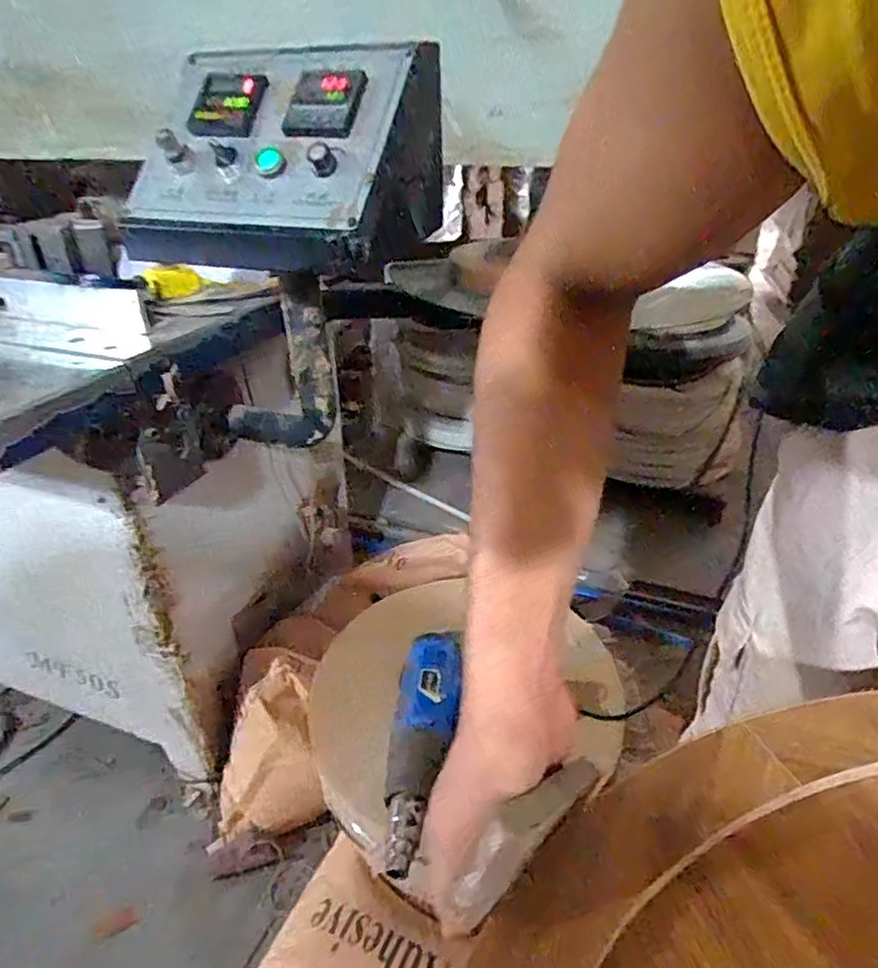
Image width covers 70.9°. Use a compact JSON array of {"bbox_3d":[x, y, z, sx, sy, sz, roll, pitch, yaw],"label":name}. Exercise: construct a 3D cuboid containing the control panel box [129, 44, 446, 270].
[{"bbox_3d":[-0.162,-0.346,0.654,0.284,0.192,0.192,8,31,15],"label":"control panel box"}]

